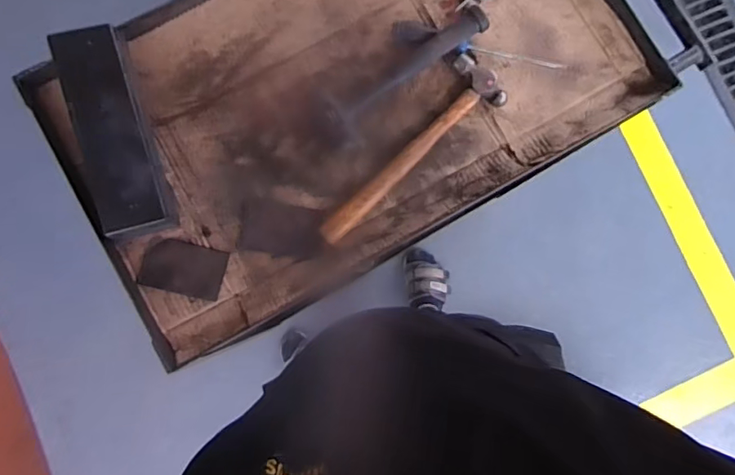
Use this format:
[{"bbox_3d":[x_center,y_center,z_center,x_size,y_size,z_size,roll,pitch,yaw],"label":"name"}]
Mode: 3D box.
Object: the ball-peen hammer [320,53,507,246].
[{"bbox_3d":[0.050,-0.128,0.746,0.328,0.026,0.087,-40,87,-6],"label":"ball-peen hammer"}]

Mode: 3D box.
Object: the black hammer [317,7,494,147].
[{"bbox_3d":[0.052,-0.239,0.748,0.269,0.045,0.075,-43,87,-6],"label":"black hammer"}]

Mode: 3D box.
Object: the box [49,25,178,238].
[{"bbox_3d":[-0.341,-0.138,0.700,0.095,0.056,0.274,-14,98,-4],"label":"box"}]

